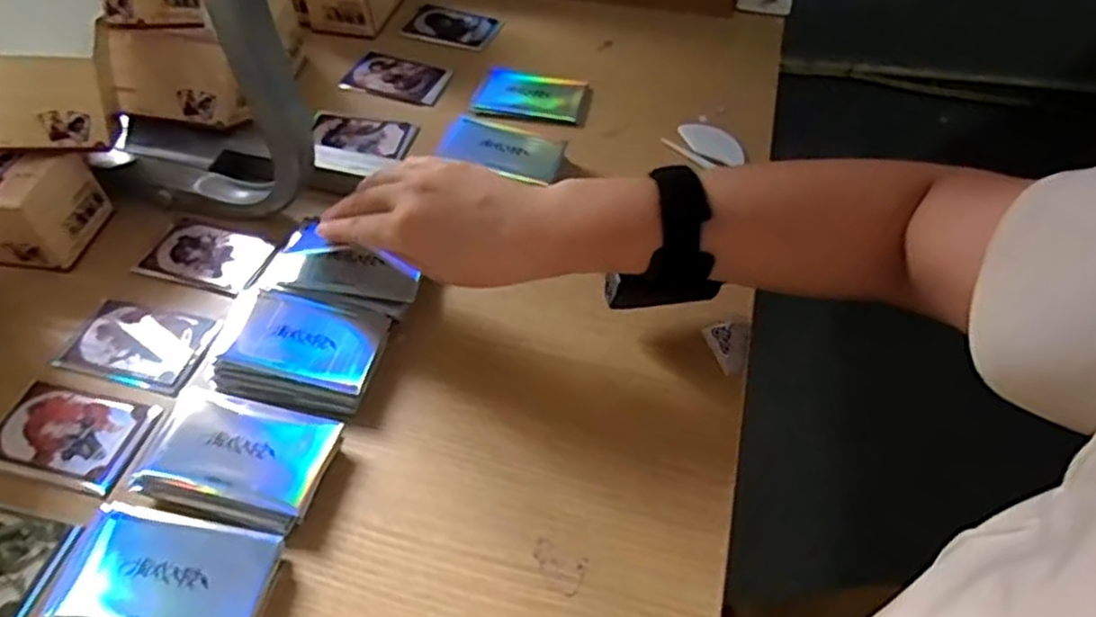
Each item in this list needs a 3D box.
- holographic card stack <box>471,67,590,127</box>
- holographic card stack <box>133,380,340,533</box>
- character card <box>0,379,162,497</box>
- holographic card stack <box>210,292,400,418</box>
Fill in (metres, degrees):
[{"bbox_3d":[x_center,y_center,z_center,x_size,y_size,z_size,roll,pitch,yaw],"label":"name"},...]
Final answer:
[{"bbox_3d":[-0.014,-0.190,0.638,0.102,0.008,0.064,13,53,11],"label":"holographic card stack"},{"bbox_3d":[-0.181,0.087,0.413,0.102,0.019,0.068,12,53,10],"label":"holographic card stack"},{"bbox_3d":[-0.294,0.076,0.436,0.093,0.004,0.060,12,53,10],"label":"character card"},{"bbox_3d":[-0.159,0.026,0.456,0.098,0.025,0.079,8,53,7],"label":"holographic card stack"}]

